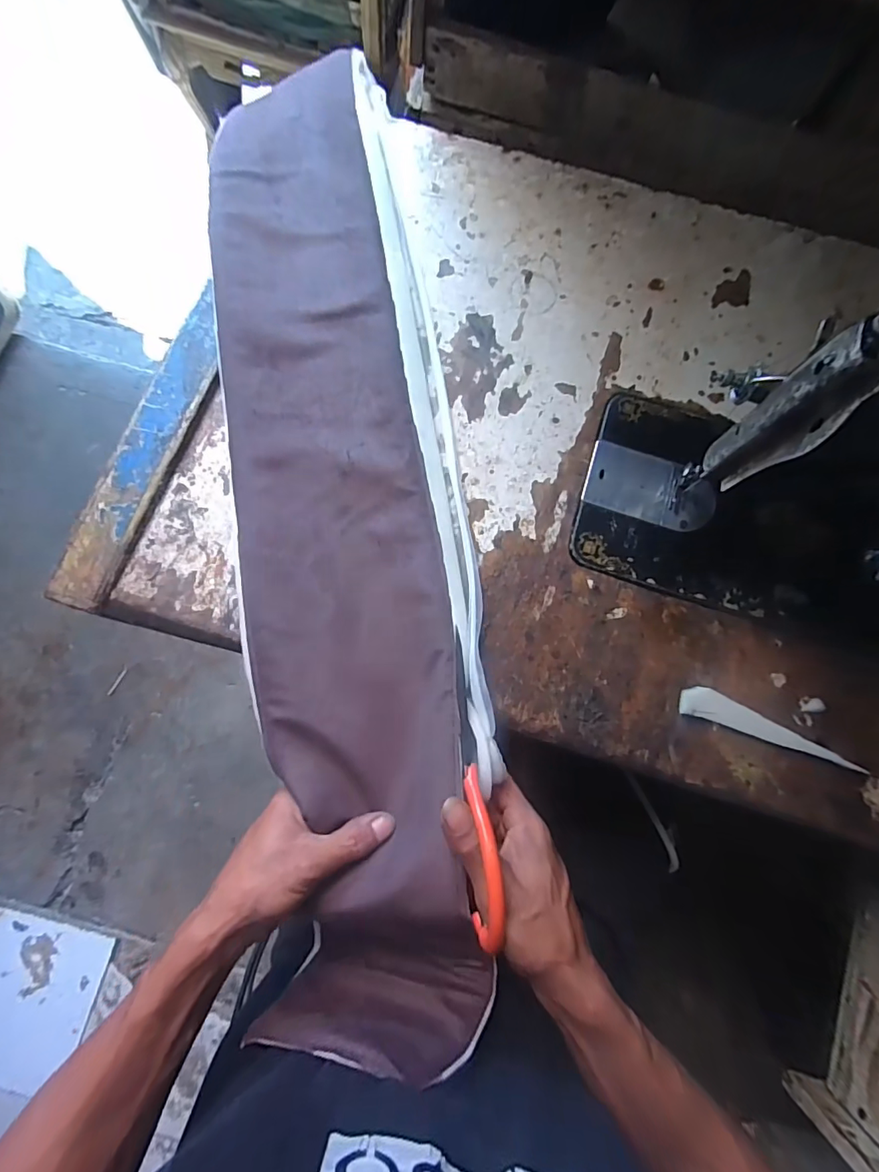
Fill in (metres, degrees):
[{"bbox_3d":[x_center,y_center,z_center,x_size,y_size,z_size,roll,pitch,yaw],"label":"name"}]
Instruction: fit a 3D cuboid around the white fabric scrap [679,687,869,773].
[{"bbox_3d":[0.264,0.112,0.385,0.141,0.010,0.025,18,80,0],"label":"white fabric scrap"}]

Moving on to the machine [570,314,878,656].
[{"bbox_3d":[0.332,-0.062,0.331,0.396,0.198,0.175,17,80,0],"label":"machine"}]

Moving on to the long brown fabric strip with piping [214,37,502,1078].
[{"bbox_3d":[-0.086,-0.142,0.409,0.190,0.047,0.805,-7,77,-4],"label":"long brown fabric strip with piping"}]

